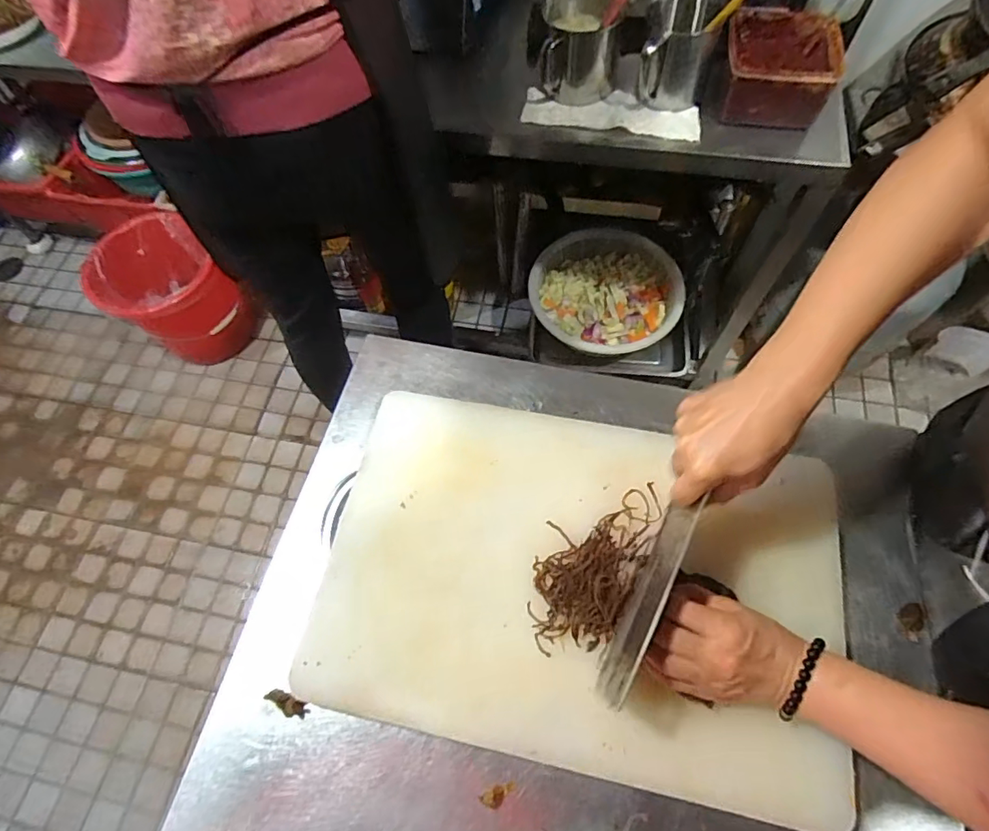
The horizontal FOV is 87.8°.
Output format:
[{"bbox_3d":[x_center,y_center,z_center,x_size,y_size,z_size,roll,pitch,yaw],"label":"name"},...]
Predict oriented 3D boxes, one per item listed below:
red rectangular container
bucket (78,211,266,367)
[{"bbox_3d":[0.433,-0.537,0.790,0.159,0.080,0.178,10,66,8],"label":"red rectangular container"},{"bbox_3d":[-0.860,-0.328,1.412,0.303,0.313,0.258,-40,69,-14],"label":"bucket"}]

